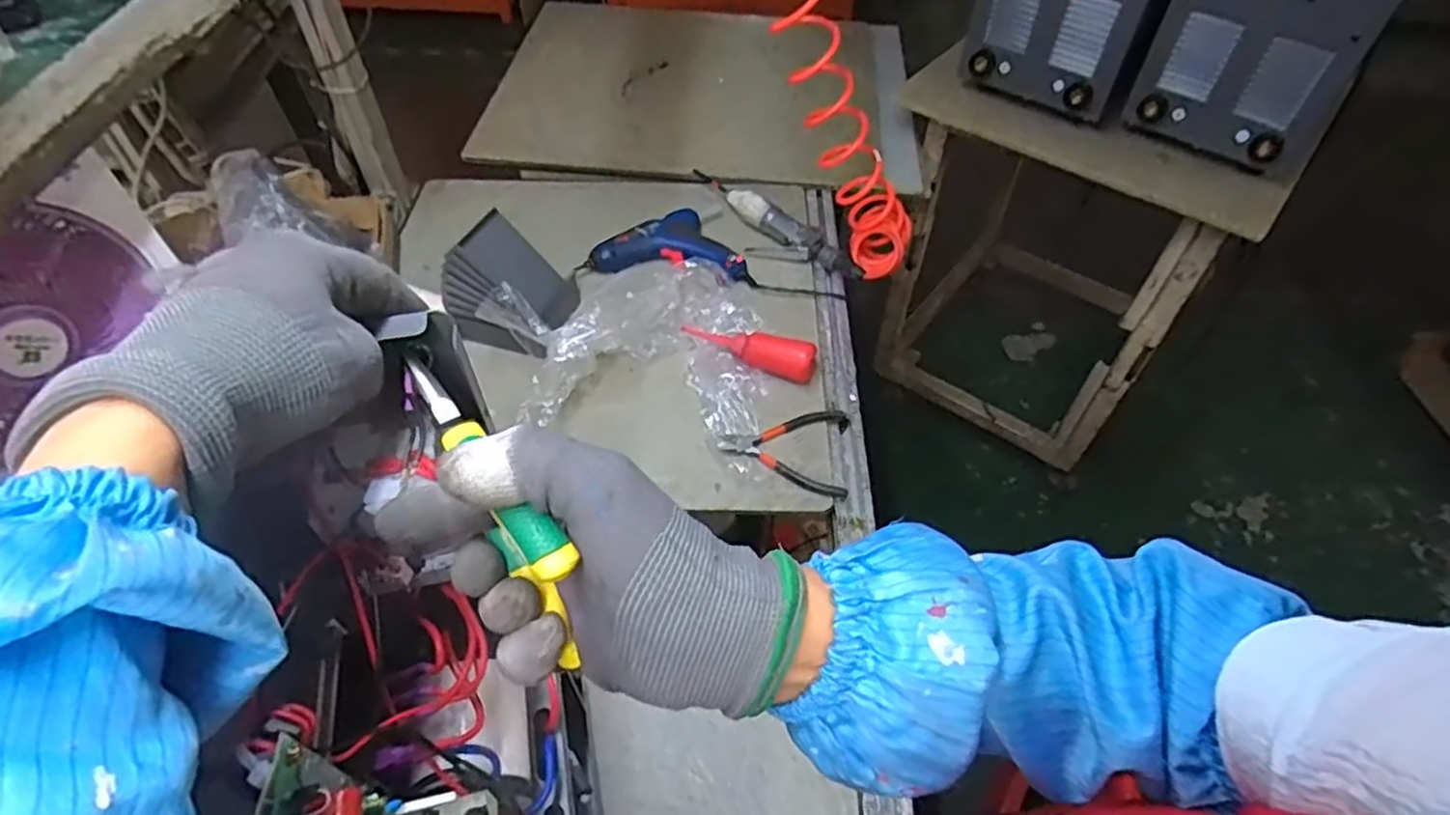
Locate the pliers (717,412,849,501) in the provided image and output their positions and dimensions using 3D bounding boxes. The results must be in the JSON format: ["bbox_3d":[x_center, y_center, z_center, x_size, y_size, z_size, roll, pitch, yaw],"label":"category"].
[{"bbox_3d":[0.070,0.046,0.847,0.145,0.018,0.122,5,51,3],"label":"pliers"}]

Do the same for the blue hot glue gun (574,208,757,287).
[{"bbox_3d":[-0.076,-0.233,1.047,0.232,0.032,0.126,5,51,3],"label":"blue hot glue gun"}]

